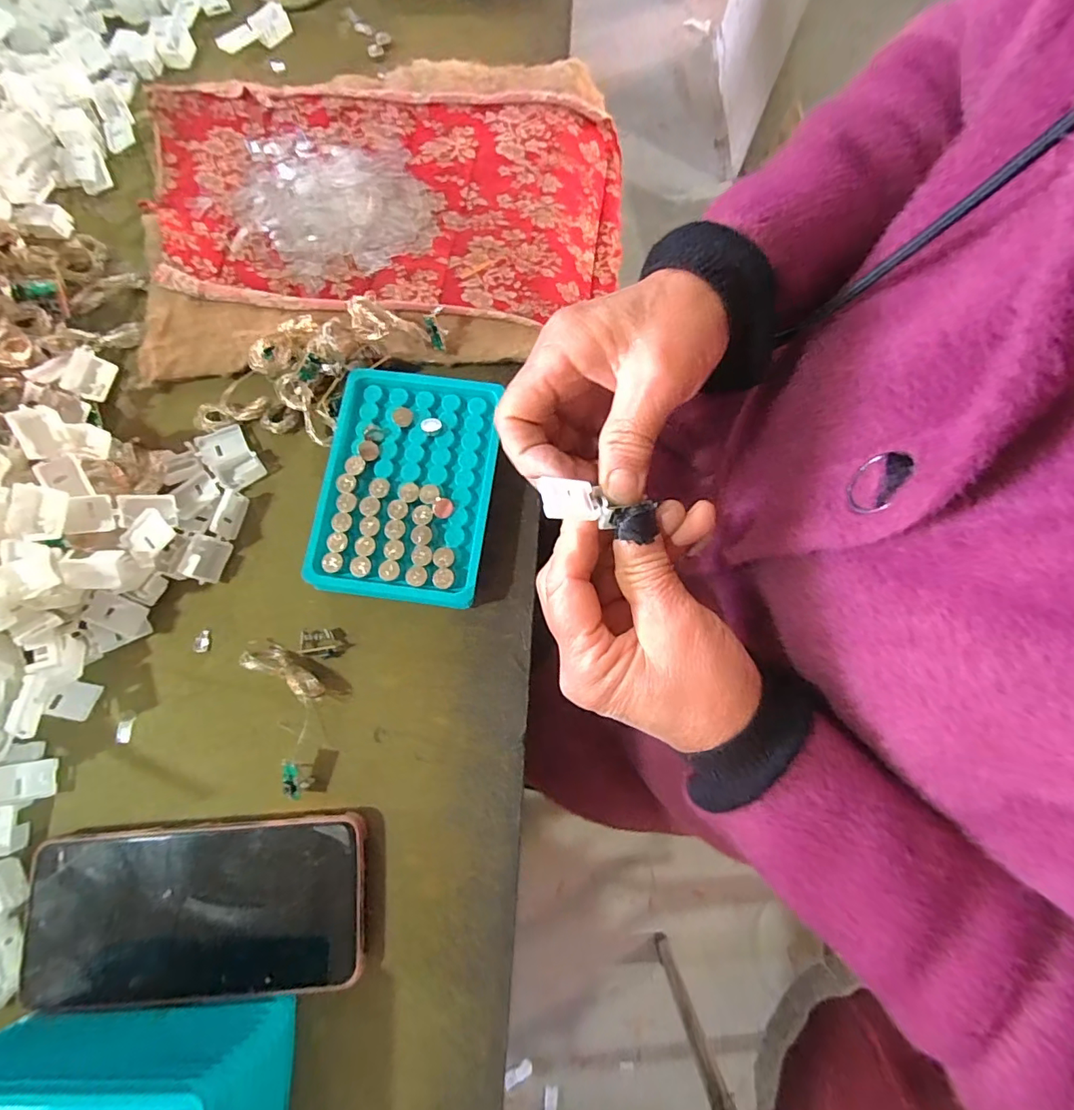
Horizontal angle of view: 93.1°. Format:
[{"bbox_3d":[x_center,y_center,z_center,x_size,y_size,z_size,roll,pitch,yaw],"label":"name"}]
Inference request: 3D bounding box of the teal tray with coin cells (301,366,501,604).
[{"bbox_3d":[-0.074,-0.040,0.298,0.093,0.026,0.132,6,78,2],"label":"teal tray with coin cells"}]

